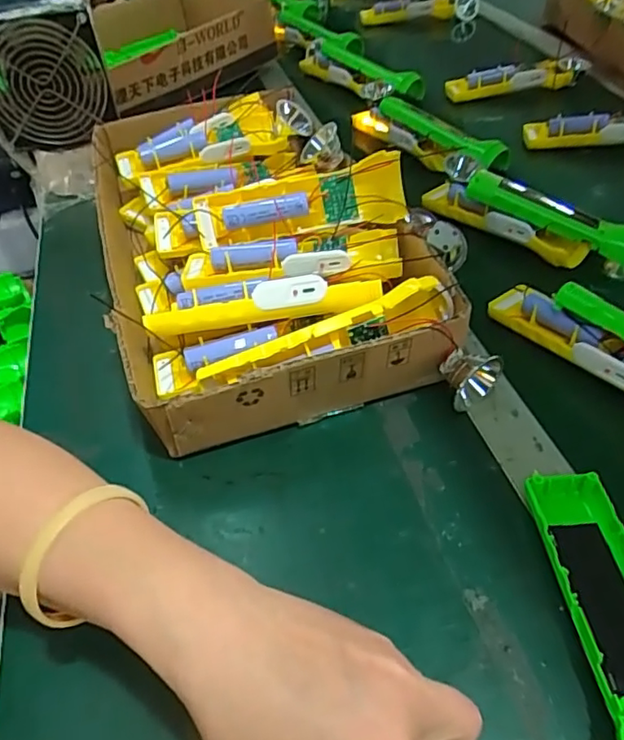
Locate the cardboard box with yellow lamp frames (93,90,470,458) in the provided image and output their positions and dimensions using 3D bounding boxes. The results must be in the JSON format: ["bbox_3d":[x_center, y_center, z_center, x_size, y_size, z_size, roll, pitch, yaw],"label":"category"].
[{"bbox_3d":[-0.060,-0.128,0.511,0.230,0.088,0.415,-15,46,-10],"label":"cardboard box with yellow lamp frames"}]

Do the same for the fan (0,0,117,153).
[{"bbox_3d":[-0.265,-0.280,0.598,0.120,0.141,0.034,-17,46,-12],"label":"fan"}]

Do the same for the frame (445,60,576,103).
[{"bbox_3d":[0.274,-0.400,0.812,0.170,0.036,0.027,-10,45,-5],"label":"frame"}]

